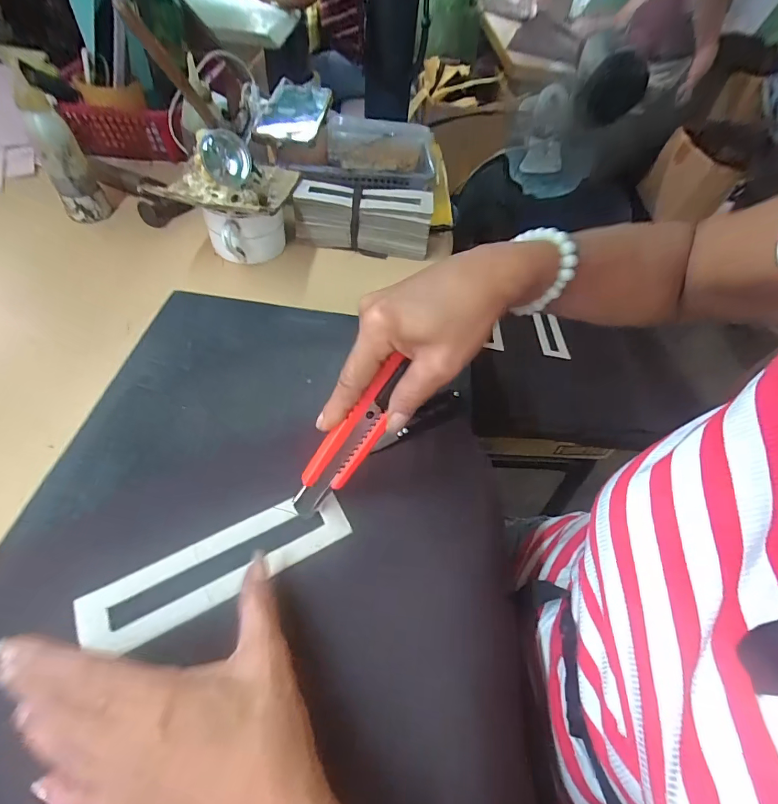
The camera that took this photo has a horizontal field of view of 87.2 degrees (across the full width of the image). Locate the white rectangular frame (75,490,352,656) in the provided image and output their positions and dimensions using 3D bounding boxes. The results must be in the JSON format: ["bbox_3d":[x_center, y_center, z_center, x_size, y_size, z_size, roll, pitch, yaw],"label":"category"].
[{"bbox_3d":[-0.101,0.101,0.253,0.156,0.005,0.044,-20,58,-21],"label":"white rectangular frame"}]

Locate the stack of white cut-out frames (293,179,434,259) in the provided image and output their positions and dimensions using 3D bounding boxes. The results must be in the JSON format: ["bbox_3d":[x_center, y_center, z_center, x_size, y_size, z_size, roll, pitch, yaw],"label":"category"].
[{"bbox_3d":[-0.029,-0.220,0.492,0.160,0.062,0.047,8,53,0],"label":"stack of white cut-out frames"}]

